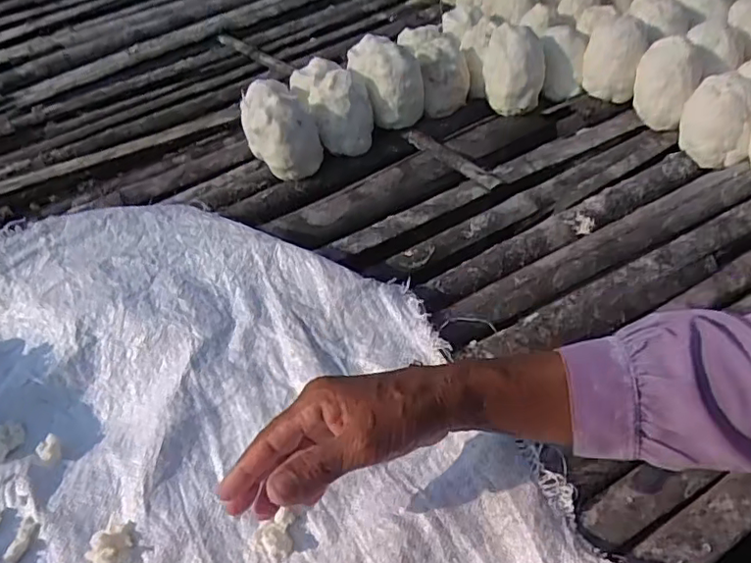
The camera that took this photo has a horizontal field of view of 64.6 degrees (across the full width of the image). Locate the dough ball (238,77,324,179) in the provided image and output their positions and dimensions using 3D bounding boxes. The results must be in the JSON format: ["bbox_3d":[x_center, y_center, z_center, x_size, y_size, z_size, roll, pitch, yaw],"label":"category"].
[{"bbox_3d":[-0.130,-0.208,0.802,0.094,0.103,0.136,-18,47,-6],"label":"dough ball"}]

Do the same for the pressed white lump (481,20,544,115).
[{"bbox_3d":[0.190,-0.284,0.814,0.081,0.111,0.061,4,49,14],"label":"pressed white lump"}]

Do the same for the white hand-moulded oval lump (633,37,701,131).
[{"bbox_3d":[0.366,-0.242,0.751,0.071,0.100,0.075,16,53,24],"label":"white hand-moulded oval lump"}]

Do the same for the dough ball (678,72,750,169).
[{"bbox_3d":[0.402,-0.187,0.698,0.077,0.083,0.071,16,53,24],"label":"dough ball"}]

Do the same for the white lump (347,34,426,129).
[{"bbox_3d":[0.014,-0.286,0.837,0.082,0.106,0.140,-19,47,-7],"label":"white lump"}]

